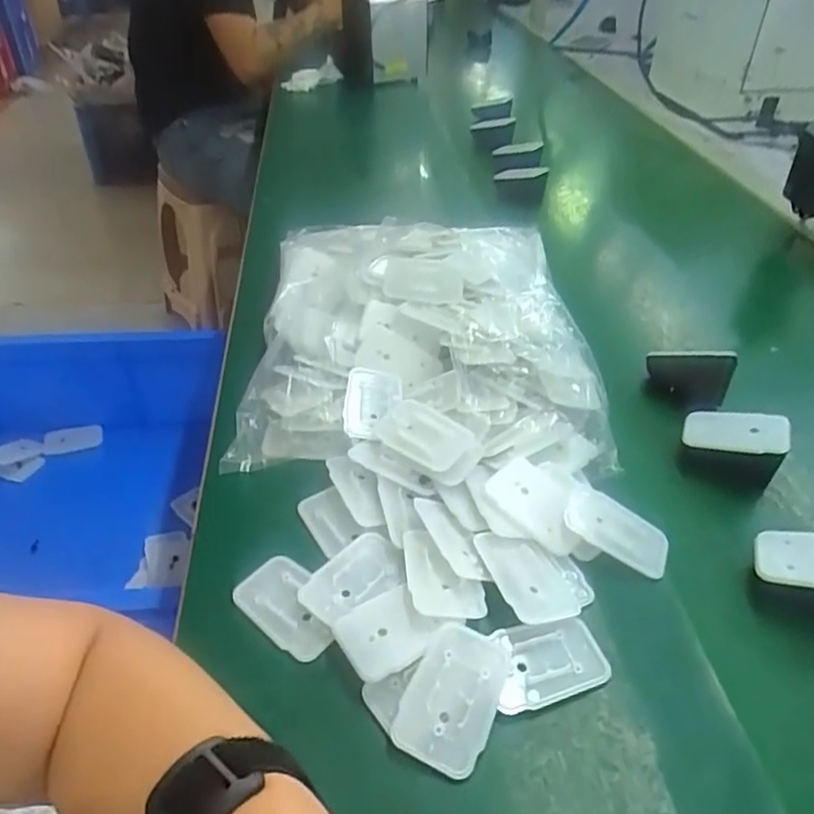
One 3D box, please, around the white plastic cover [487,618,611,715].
[{"bbox_3d":[0.076,0.137,0.348,0.064,0.004,0.041,-8,40,-12],"label":"white plastic cover"}]

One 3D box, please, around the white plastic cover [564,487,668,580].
[{"bbox_3d":[0.136,0.081,0.416,0.069,0.005,0.039,33,54,13],"label":"white plastic cover"}]

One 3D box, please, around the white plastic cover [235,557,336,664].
[{"bbox_3d":[-0.070,0.119,0.385,0.071,0.008,0.042,31,47,31],"label":"white plastic cover"}]

